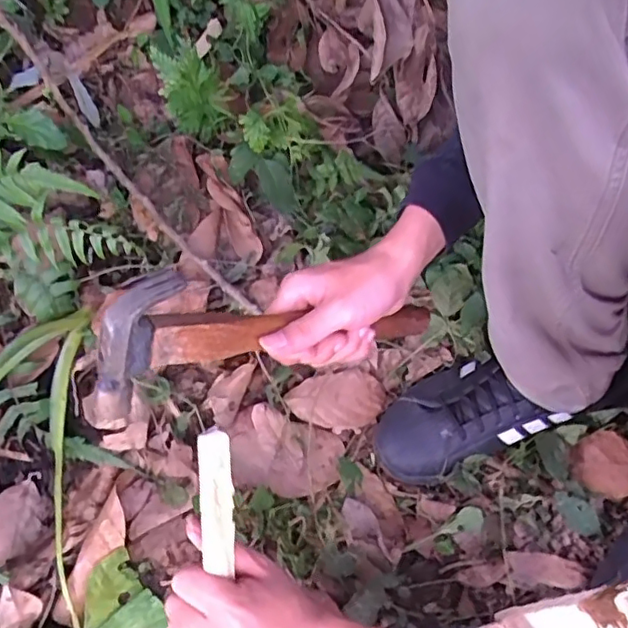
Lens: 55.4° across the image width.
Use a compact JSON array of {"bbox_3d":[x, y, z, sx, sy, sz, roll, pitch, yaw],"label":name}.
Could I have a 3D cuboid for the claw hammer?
[{"bbox_3d":[-0.017,0.012,0.430,0.276,0.092,0.035,-5,46,-36],"label":"claw hammer"}]

